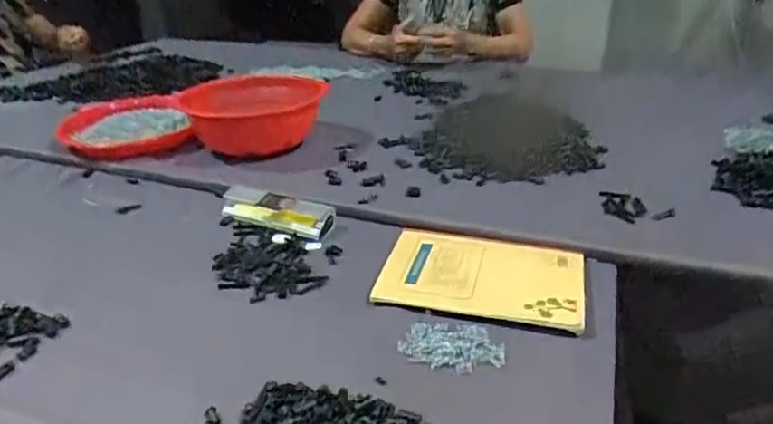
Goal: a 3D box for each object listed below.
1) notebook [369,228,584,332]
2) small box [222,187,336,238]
[{"bbox_3d":[0.102,0.061,0.599,0.200,0.017,0.132,7,34,15],"label":"notebook"},{"bbox_3d":[-0.138,-0.003,0.727,0.160,0.033,0.049,9,29,21],"label":"small box"}]

